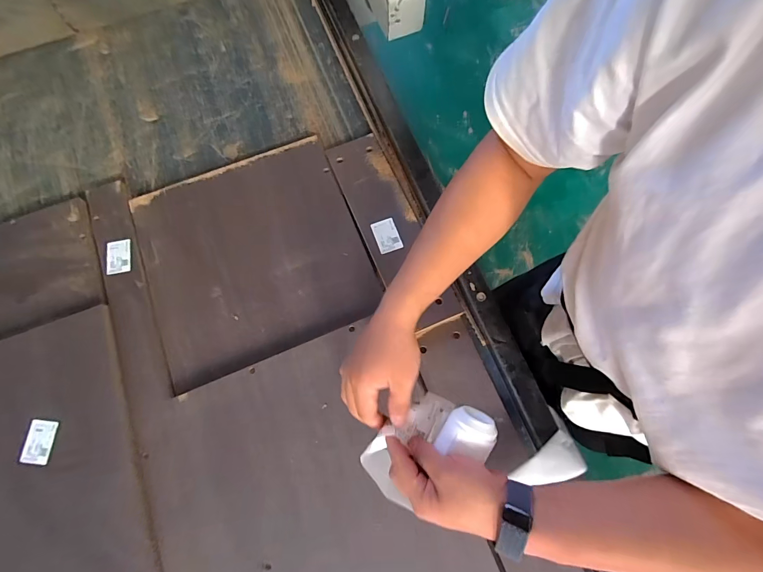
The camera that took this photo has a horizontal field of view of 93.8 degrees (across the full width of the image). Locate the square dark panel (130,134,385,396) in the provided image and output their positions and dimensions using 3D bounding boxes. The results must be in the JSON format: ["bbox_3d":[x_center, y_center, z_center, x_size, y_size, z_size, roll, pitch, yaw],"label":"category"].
[{"bbox_3d":[-0.223,-0.059,0.621,0.360,0.016,0.359,-22,75,-4],"label":"square dark panel"}]

